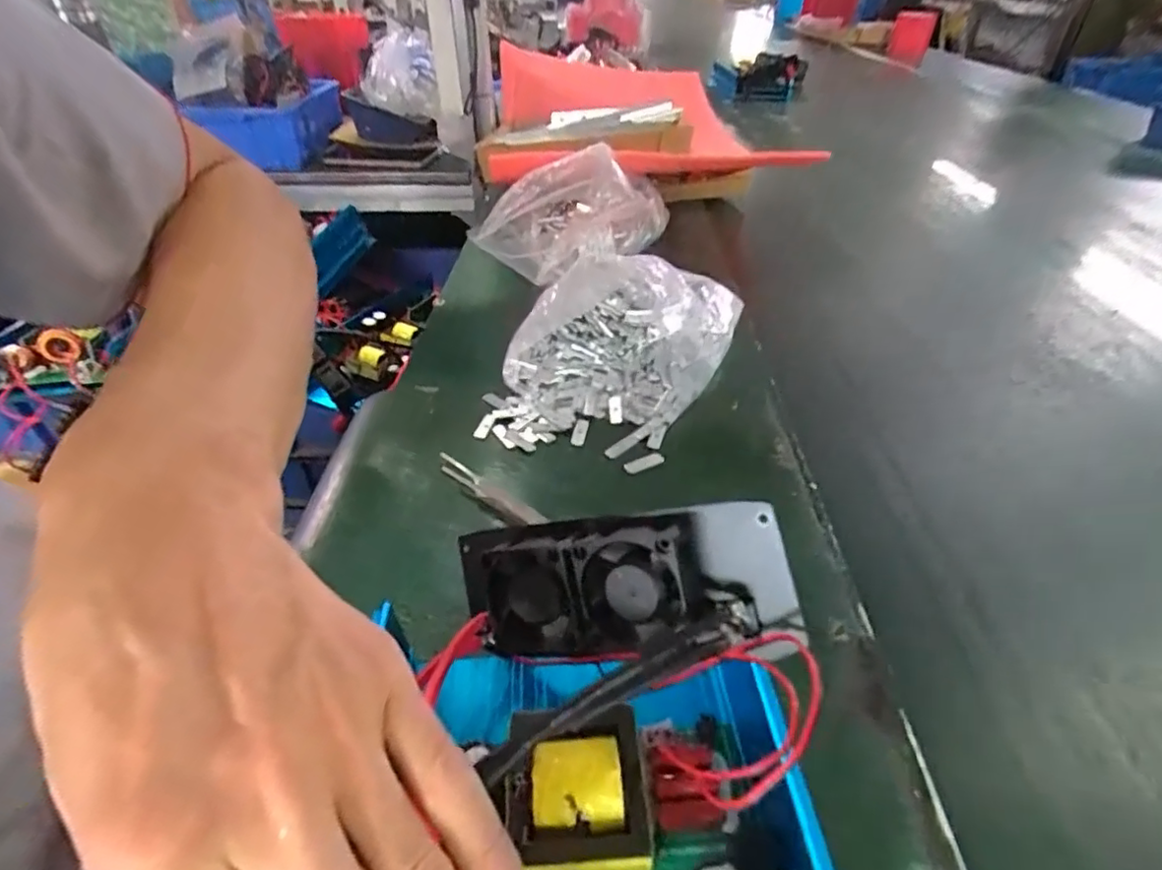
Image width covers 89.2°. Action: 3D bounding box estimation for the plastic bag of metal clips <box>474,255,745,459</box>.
[{"bbox_3d":[0.025,-0.071,0.455,0.155,0.047,0.220,14,40,16],"label":"plastic bag of metal clips"}]

